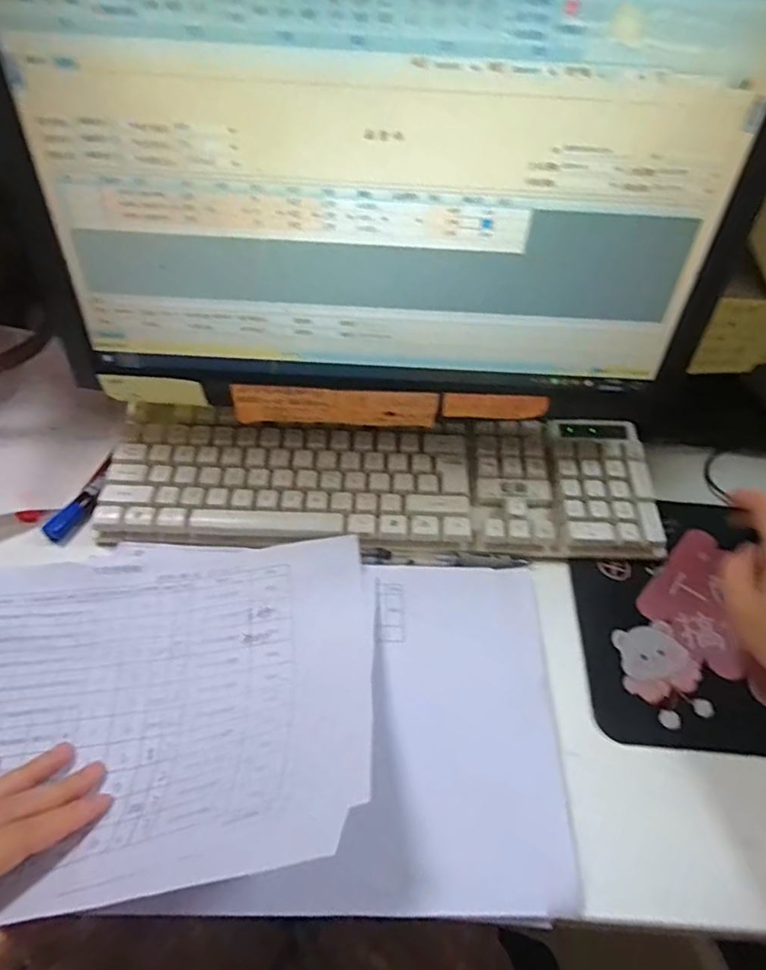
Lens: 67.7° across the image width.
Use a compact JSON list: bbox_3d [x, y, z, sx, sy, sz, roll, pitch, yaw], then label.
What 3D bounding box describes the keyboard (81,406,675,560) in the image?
[{"bbox_3d":[-0.002,-0.001,0.463,0.430,0.044,0.124,1,46,-2],"label":"keyboard"}]

